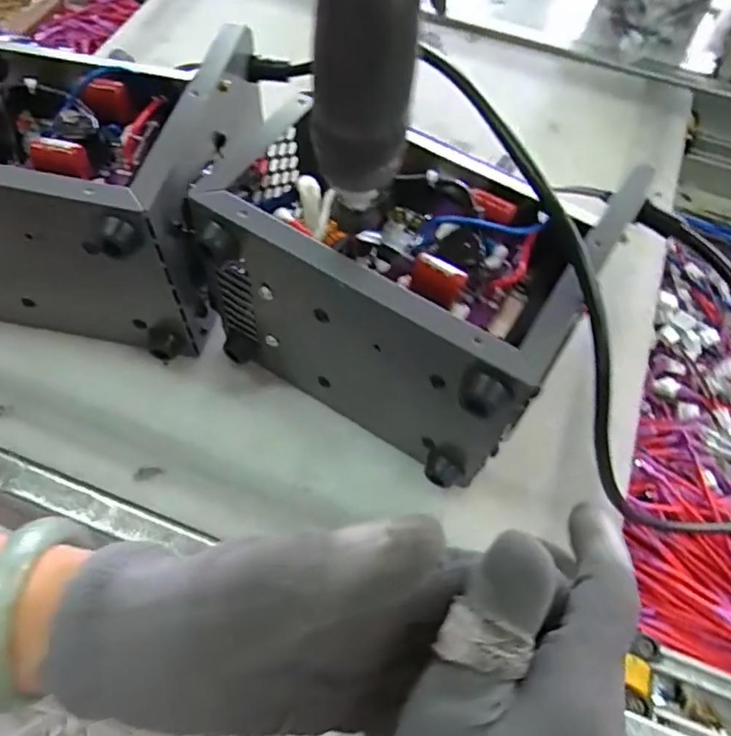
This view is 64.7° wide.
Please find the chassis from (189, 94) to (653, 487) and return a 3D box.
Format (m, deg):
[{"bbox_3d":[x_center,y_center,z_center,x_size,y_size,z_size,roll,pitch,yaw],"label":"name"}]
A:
[{"bbox_3d":[0.017,-0.050,0.372,0.207,0.149,0.142,31,64,13],"label":"chassis"}]

